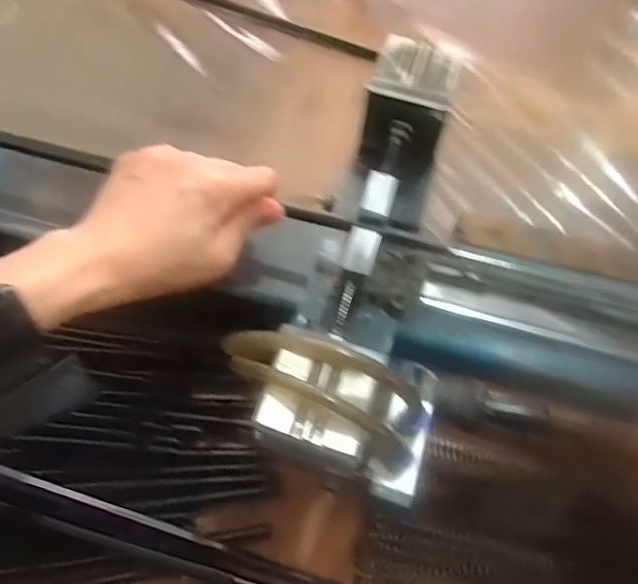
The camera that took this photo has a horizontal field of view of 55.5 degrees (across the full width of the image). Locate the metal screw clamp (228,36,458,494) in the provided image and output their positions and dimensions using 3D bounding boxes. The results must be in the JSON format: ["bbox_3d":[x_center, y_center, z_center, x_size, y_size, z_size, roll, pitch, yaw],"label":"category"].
[{"bbox_3d":[0.039,-0.026,0.368,0.110,0.084,0.270,18,67,8],"label":"metal screw clamp"}]

